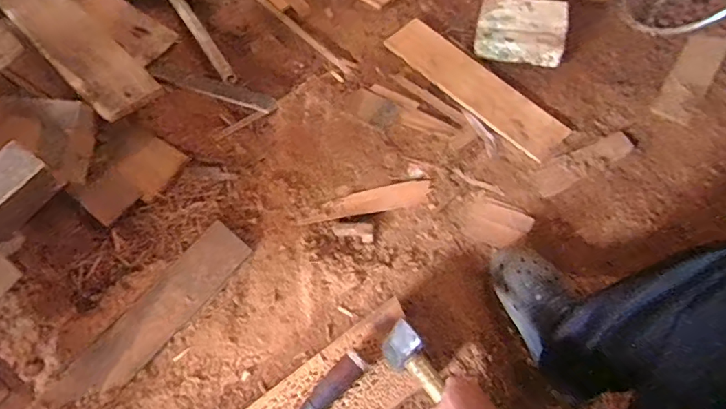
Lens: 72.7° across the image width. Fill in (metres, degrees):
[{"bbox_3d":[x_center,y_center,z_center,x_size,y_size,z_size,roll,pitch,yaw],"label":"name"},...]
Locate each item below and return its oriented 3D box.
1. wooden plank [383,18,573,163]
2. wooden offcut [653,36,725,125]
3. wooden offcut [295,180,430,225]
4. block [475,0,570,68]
[{"bbox_3d":[0.227,-0.245,0.995,0.110,0.014,0.396,-40,69,-17],"label":"wooden plank"},{"bbox_3d":[0.671,-0.263,1.006,0.077,0.015,0.252,32,68,16],"label":"wooden offcut"},{"bbox_3d":[0.008,-0.005,0.904,0.239,0.008,0.048,-10,64,-4],"label":"wooden offcut"},{"bbox_3d":[0.325,-0.357,1.018,0.176,0.068,0.123,13,64,7],"label":"block"}]

